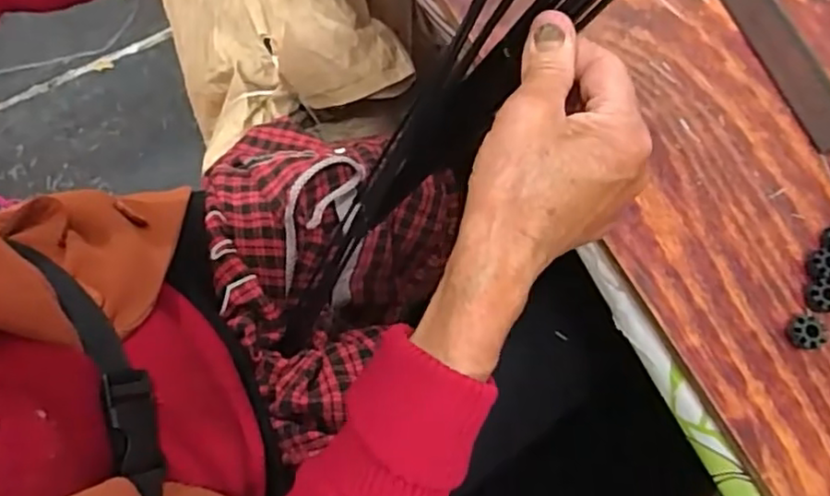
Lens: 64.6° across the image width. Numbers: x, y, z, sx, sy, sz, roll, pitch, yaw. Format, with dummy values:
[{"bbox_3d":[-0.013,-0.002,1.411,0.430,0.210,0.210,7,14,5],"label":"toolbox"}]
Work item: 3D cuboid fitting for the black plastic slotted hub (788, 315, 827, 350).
[{"bbox_3d":[0.227,0.048,0.378,0.021,0.012,0.017,-42,80,-10],"label":"black plastic slotted hub"}]

